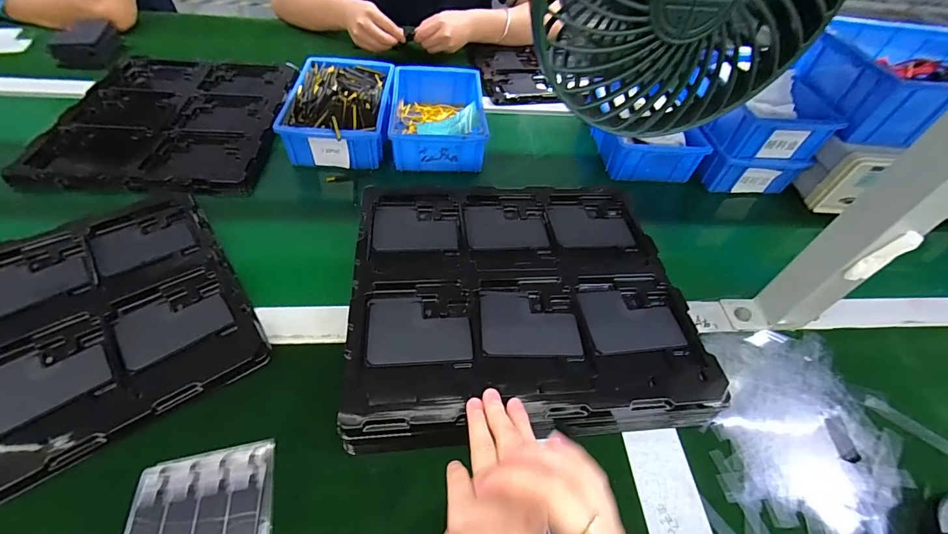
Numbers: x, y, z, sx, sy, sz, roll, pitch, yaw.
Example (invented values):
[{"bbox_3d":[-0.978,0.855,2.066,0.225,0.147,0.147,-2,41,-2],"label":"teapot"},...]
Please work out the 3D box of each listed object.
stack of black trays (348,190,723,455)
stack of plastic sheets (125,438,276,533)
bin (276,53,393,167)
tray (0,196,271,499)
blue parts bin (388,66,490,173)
[{"bbox_3d":[0.041,0.029,0.428,0.312,0.054,0.286,-2,49,-8],"label":"stack of black trays"},{"bbox_3d":[-0.198,0.181,0.298,0.093,0.004,0.094,-5,50,-11],"label":"stack of plastic sheets"},{"bbox_3d":[-0.191,-0.237,0.612,0.139,0.068,0.212,2,49,-5],"label":"bin"},{"bbox_3d":[-0.392,0.063,0.371,0.315,0.015,0.271,-28,57,-27],"label":"tray"},{"bbox_3d":[-0.056,-0.227,0.624,0.131,0.060,0.203,1,49,-6],"label":"blue parts bin"}]

